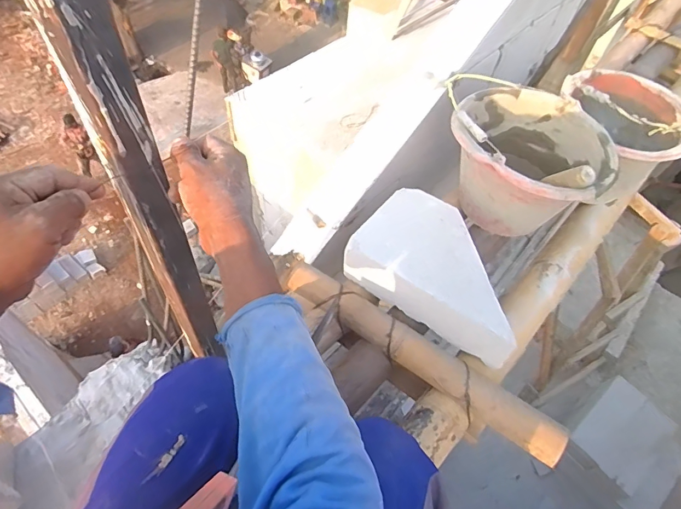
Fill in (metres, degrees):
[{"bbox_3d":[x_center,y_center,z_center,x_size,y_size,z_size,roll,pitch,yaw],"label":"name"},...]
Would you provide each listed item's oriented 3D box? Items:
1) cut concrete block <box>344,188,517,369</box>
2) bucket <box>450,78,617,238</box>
[{"bbox_3d":[0.186,0.024,0.777,0.316,0.097,0.205,32,58,17],"label":"cut concrete block"},{"bbox_3d":[0.363,-0.182,0.884,0.291,0.201,0.291,35,59,19],"label":"bucket"}]

